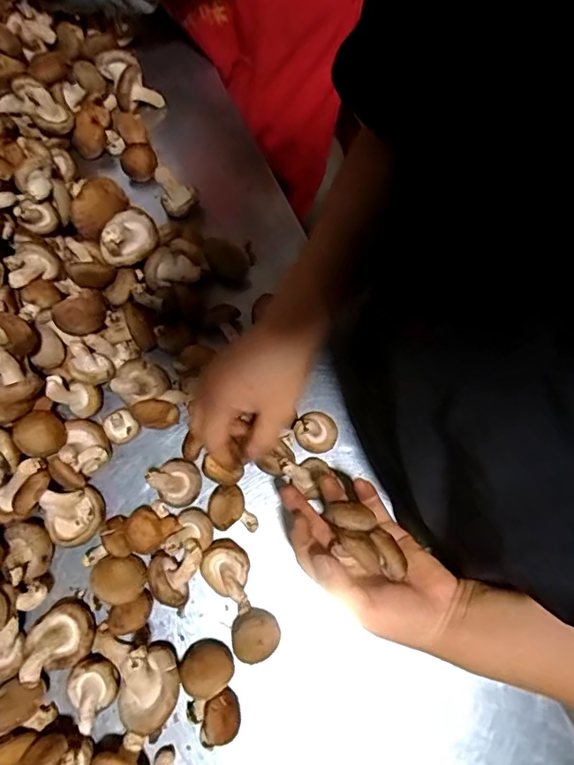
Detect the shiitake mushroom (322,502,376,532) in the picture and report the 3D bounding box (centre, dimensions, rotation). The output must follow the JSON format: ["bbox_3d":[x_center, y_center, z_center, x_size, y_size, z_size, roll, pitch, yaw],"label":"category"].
[{"bbox_3d":[0.046,0.101,0.381,0.036,0.022,0.019,15,73,3],"label":"shiitake mushroom"}]

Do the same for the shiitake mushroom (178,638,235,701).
[{"bbox_3d":[-0.063,0.227,0.405,0.040,0.032,0.037,0,73,-1],"label":"shiitake mushroom"}]

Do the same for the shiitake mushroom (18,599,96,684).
[{"bbox_3d":[-0.188,0.205,0.406,0.057,0.029,0.049,-20,74,-7],"label":"shiitake mushroom"}]

